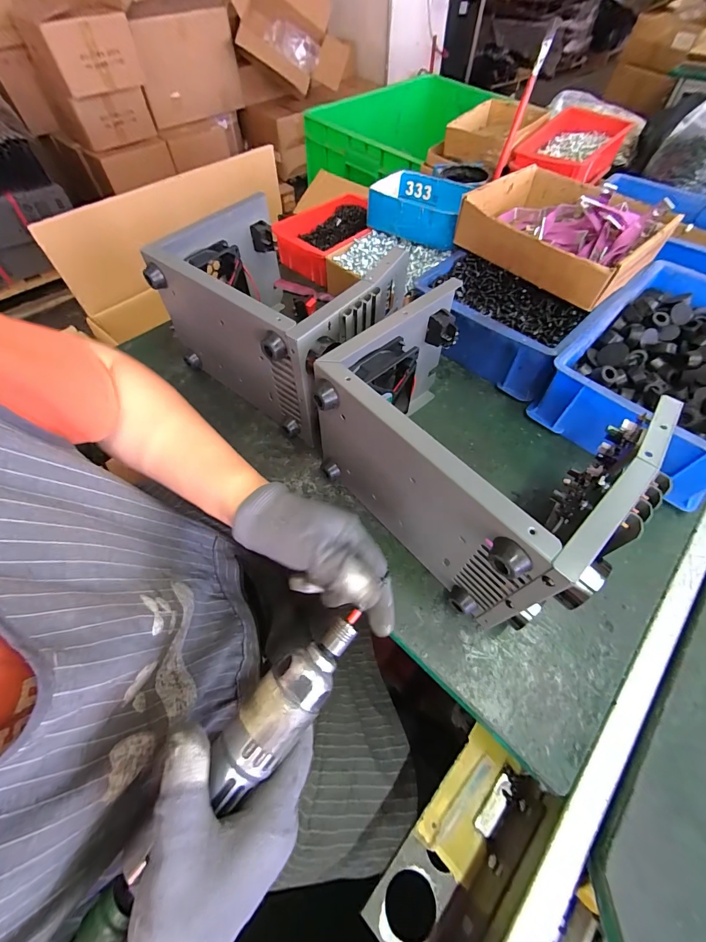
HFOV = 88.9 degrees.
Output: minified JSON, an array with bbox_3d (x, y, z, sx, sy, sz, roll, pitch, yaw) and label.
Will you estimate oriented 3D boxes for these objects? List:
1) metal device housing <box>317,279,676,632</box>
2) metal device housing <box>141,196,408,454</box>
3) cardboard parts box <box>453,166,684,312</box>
[{"bbox_3d":[0.101,-0.017,0.332,0.180,0.153,0.235,-36,64,-21],"label":"metal device housing"},{"bbox_3d":[-0.085,-0.196,0.440,0.266,0.144,0.206,34,63,20],"label":"metal device housing"},{"bbox_3d":[0.277,-0.319,0.476,0.195,0.057,0.216,-35,64,-20],"label":"cardboard parts box"}]

